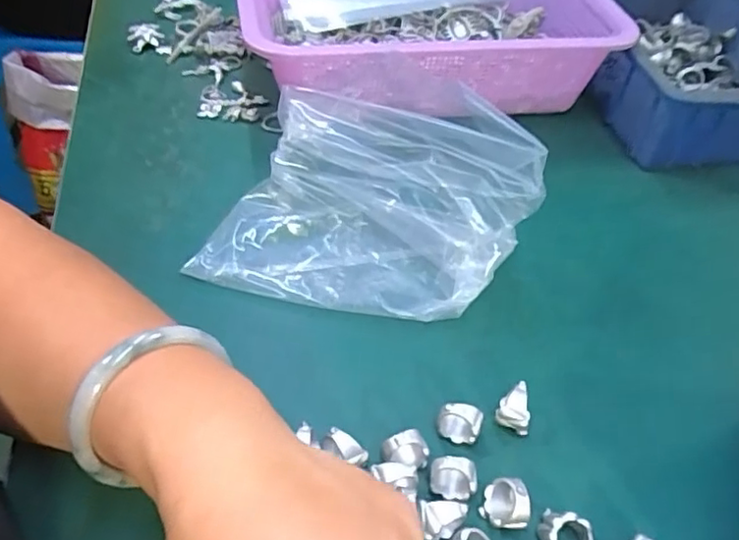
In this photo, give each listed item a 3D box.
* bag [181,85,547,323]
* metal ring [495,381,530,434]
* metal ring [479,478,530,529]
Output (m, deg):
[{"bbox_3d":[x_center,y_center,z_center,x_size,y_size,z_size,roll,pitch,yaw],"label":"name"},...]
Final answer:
[{"bbox_3d":[-0.003,-0.038,0.365,0.190,0.101,0.101,12,47,9],"label":"bag"},{"bbox_3d":[0.075,0.072,0.313,0.016,0.023,0.020,19,48,15],"label":"metal ring"},{"bbox_3d":[0.062,0.107,0.278,0.020,0.019,0.019,1,46,-1],"label":"metal ring"}]

